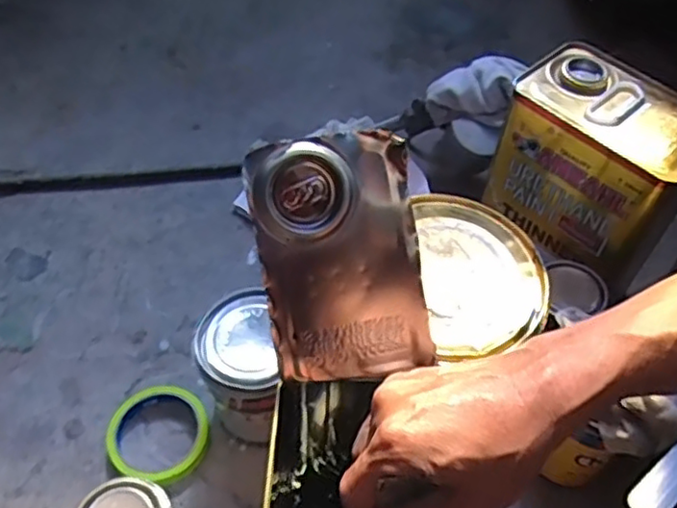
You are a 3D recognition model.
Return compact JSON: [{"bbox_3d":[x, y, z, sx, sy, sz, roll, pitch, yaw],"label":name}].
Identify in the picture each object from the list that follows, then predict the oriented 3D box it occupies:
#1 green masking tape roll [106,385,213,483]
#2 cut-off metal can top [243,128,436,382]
[{"bbox_3d":[-0.175,0.177,0.644,0.099,0.023,0.093,0,53,0],"label":"green masking tape roll"},{"bbox_3d":[0.002,0.004,0.403,0.097,0.151,0.012,-11,12,-11],"label":"cut-off metal can top"}]

